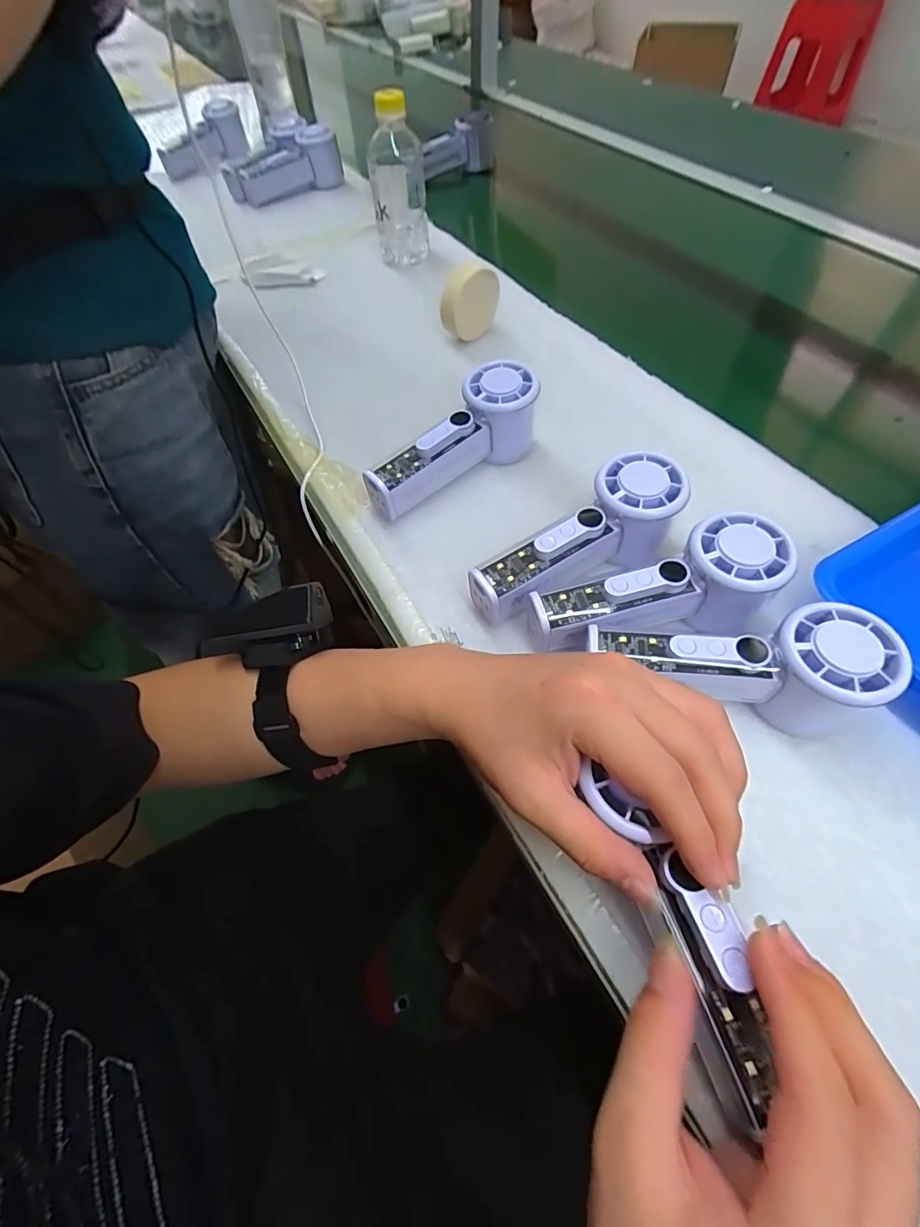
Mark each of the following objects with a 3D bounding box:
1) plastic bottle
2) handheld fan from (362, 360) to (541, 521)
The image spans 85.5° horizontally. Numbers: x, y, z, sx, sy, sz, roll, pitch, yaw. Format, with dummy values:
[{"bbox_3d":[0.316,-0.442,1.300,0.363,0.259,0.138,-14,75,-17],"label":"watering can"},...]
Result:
[{"bbox_3d":[-0.071,-0.489,0.565,0.062,0.142,0.050,-9,57,-3],"label":"plastic bottle"},{"bbox_3d":[-0.009,-0.132,0.385,0.146,0.064,0.050,-30,61,-16],"label":"handheld fan"}]

